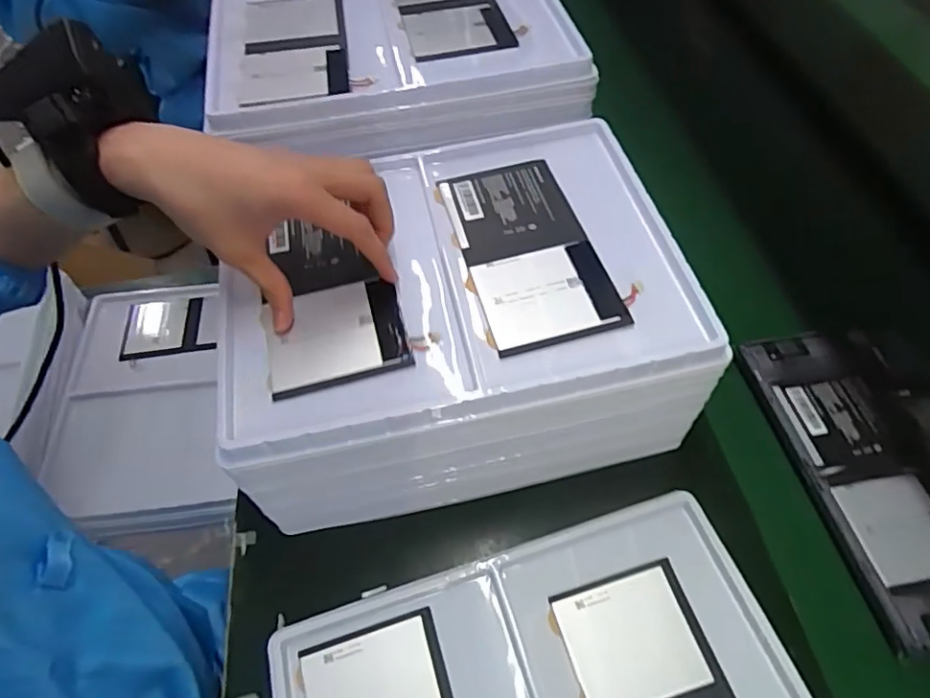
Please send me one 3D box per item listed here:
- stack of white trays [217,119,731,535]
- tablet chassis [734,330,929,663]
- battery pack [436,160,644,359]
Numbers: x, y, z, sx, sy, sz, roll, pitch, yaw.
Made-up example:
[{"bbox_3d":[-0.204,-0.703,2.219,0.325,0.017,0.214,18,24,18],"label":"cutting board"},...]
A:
[{"bbox_3d":[-0.013,-0.028,0.464,0.319,0.141,0.245,-10,55,-8],"label":"stack of white trays"},{"bbox_3d":[0.341,0.092,0.459,0.154,0.012,0.253,-8,55,-7],"label":"tablet chassis"},{"bbox_3d":[0.045,-0.075,0.421,0.096,0.006,0.172,-13,56,-10],"label":"battery pack"}]

